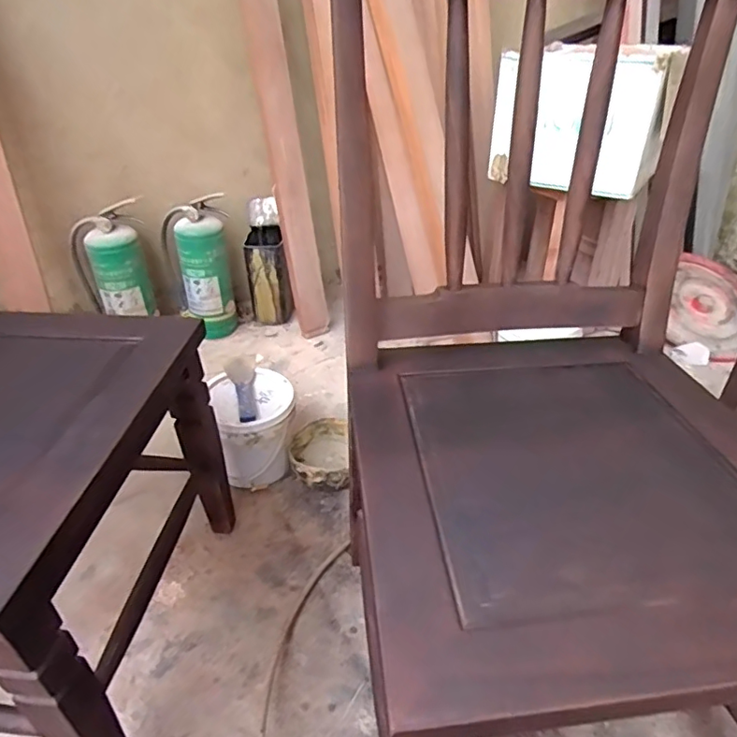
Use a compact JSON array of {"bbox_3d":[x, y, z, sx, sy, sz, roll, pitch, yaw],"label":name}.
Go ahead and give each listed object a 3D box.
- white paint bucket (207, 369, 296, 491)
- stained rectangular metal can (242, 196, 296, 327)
[{"bbox_3d":[-0.235,0.125,1.144,0.167,0.194,0.180,1,35,0],"label":"white paint bucket"},{"bbox_3d":[-0.299,-0.294,1.605,0.123,0.367,0.130,-9,36,-14],"label":"stained rectangular metal can"}]

